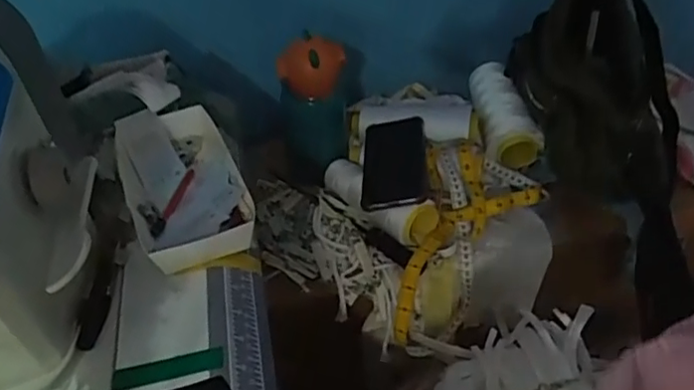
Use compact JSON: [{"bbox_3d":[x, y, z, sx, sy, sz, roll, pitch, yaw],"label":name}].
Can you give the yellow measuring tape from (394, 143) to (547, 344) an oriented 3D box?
[{"bbox_3d":[0.129,0.056,0.719,0.135,0.094,0.262,17,74,25],"label":"yellow measuring tape"}]

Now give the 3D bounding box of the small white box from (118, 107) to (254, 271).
[{"bbox_3d":[-0.149,-0.012,0.547,0.097,0.034,0.199,-21,43,-15],"label":"small white box"}]

